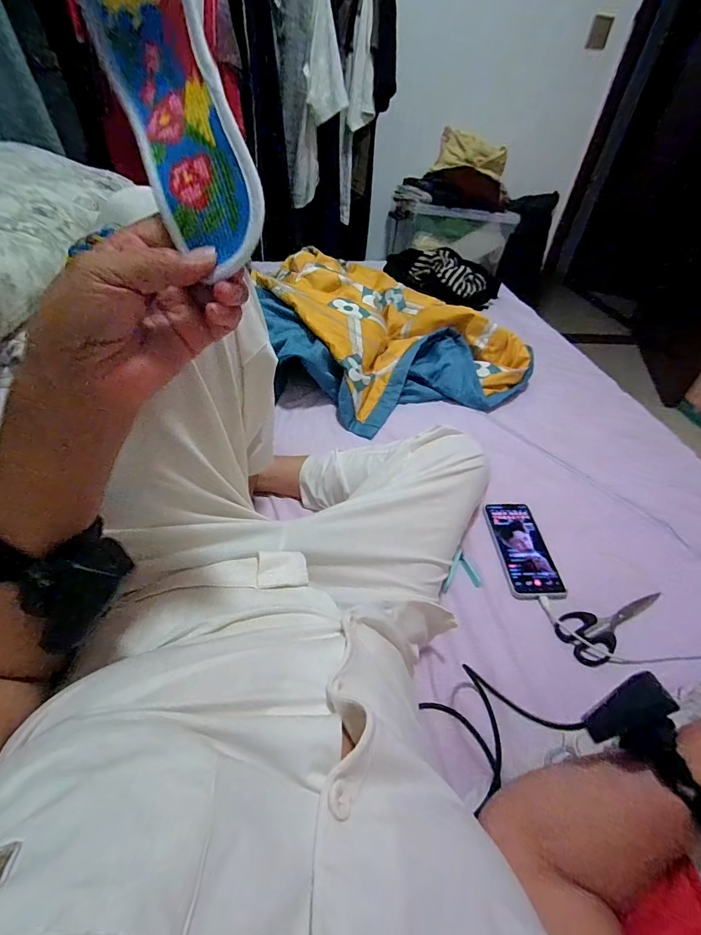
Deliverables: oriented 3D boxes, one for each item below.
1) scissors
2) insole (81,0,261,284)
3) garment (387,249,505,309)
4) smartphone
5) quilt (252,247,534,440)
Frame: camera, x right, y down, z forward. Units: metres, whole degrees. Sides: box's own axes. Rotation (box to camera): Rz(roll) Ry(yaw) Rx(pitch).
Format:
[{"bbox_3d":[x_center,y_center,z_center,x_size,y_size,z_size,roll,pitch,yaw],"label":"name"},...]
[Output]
[{"bbox_3d":[0.348,0.201,0.519,0.162,0.018,0.064,-16,47,-22],"label":"scissors"},{"bbox_3d":[-0.107,-0.212,0.208,0.073,0.230,0.019,-16,1,27],"label":"insole"},{"bbox_3d":[0.315,-0.626,1.290,0.380,0.109,0.212,4,43,-2],"label":"garment"},{"bbox_3d":[0.261,0.120,0.598,0.079,0.011,0.164,2,43,-5],"label":"smartphone"},{"bbox_3d":[0.065,-0.365,0.983,0.585,0.168,0.655,-10,45,-17],"label":"quilt"}]

